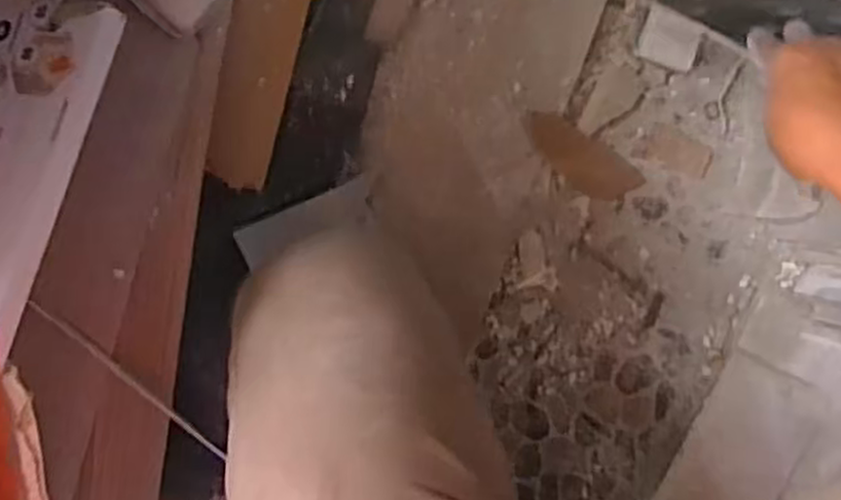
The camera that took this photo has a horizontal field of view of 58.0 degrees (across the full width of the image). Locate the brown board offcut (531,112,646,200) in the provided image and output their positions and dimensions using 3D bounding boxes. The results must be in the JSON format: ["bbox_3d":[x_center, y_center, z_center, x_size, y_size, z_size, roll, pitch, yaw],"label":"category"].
[{"bbox_3d":[0.165,-0.091,0.780,0.134,0.007,0.051,30,97,-16],"label":"brown board offcut"}]

